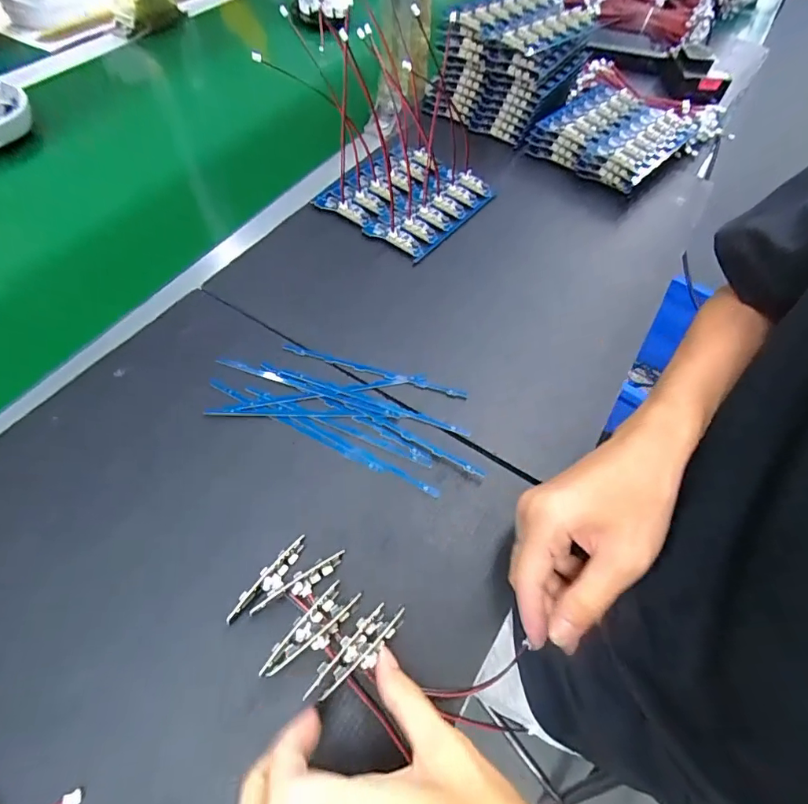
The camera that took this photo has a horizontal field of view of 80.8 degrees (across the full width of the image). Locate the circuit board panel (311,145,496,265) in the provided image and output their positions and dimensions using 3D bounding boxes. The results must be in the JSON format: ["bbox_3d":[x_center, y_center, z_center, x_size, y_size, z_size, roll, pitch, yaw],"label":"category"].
[{"bbox_3d":[0.003,-0.229,0.522,0.148,0.019,0.153,34,63,16],"label":"circuit board panel"}]

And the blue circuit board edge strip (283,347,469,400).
[{"bbox_3d":[-0.024,-0.028,0.392,0.154,0.004,0.010,14,59,5],"label":"blue circuit board edge strip"}]

